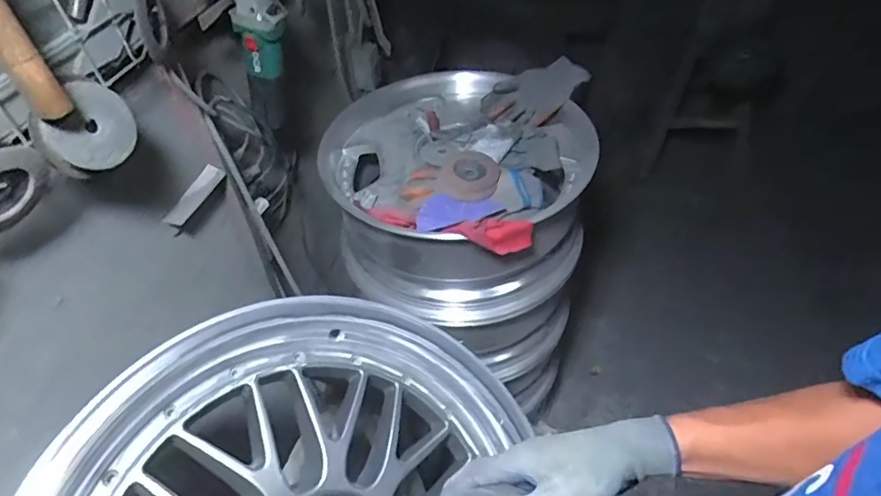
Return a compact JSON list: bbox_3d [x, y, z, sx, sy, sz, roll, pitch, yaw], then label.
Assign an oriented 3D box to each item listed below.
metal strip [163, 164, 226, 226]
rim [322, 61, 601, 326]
[{"bbox_3d":[-0.368,-0.077,0.801,0.011,0.029,0.122,-13,43,37],"label":"metal strip"},{"bbox_3d":[0.033,-0.107,1.046,0.497,0.261,0.428,2,48,6],"label":"rim"}]

